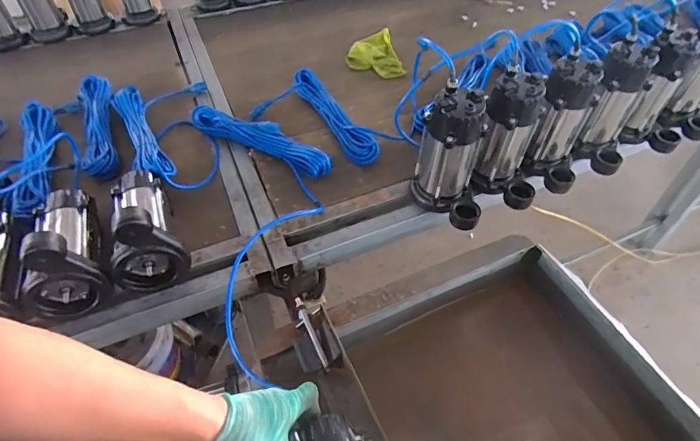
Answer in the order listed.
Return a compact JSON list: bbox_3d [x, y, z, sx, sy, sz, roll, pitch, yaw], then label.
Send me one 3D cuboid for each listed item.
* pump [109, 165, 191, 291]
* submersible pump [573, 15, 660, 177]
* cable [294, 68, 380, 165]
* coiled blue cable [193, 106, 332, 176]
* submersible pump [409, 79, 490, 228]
[{"bbox_3d":[-0.378,-0.014,0.780,0.112,0.167,0.241,-20,51,-16],"label":"pump"},{"bbox_3d":[0.557,-0.235,0.917,0.119,0.236,0.134,22,52,19],"label":"submersible pump"},{"bbox_3d":[-0.045,-0.254,1.062,0.073,0.058,0.362,-22,52,-18],"label":"cable"},{"bbox_3d":[-0.204,-0.182,0.986,0.363,0.066,0.056,23,52,20],"label":"coiled blue cable"},{"bbox_3d":[0.194,-0.108,0.813,0.137,0.237,0.122,10,49,10],"label":"submersible pump"}]

